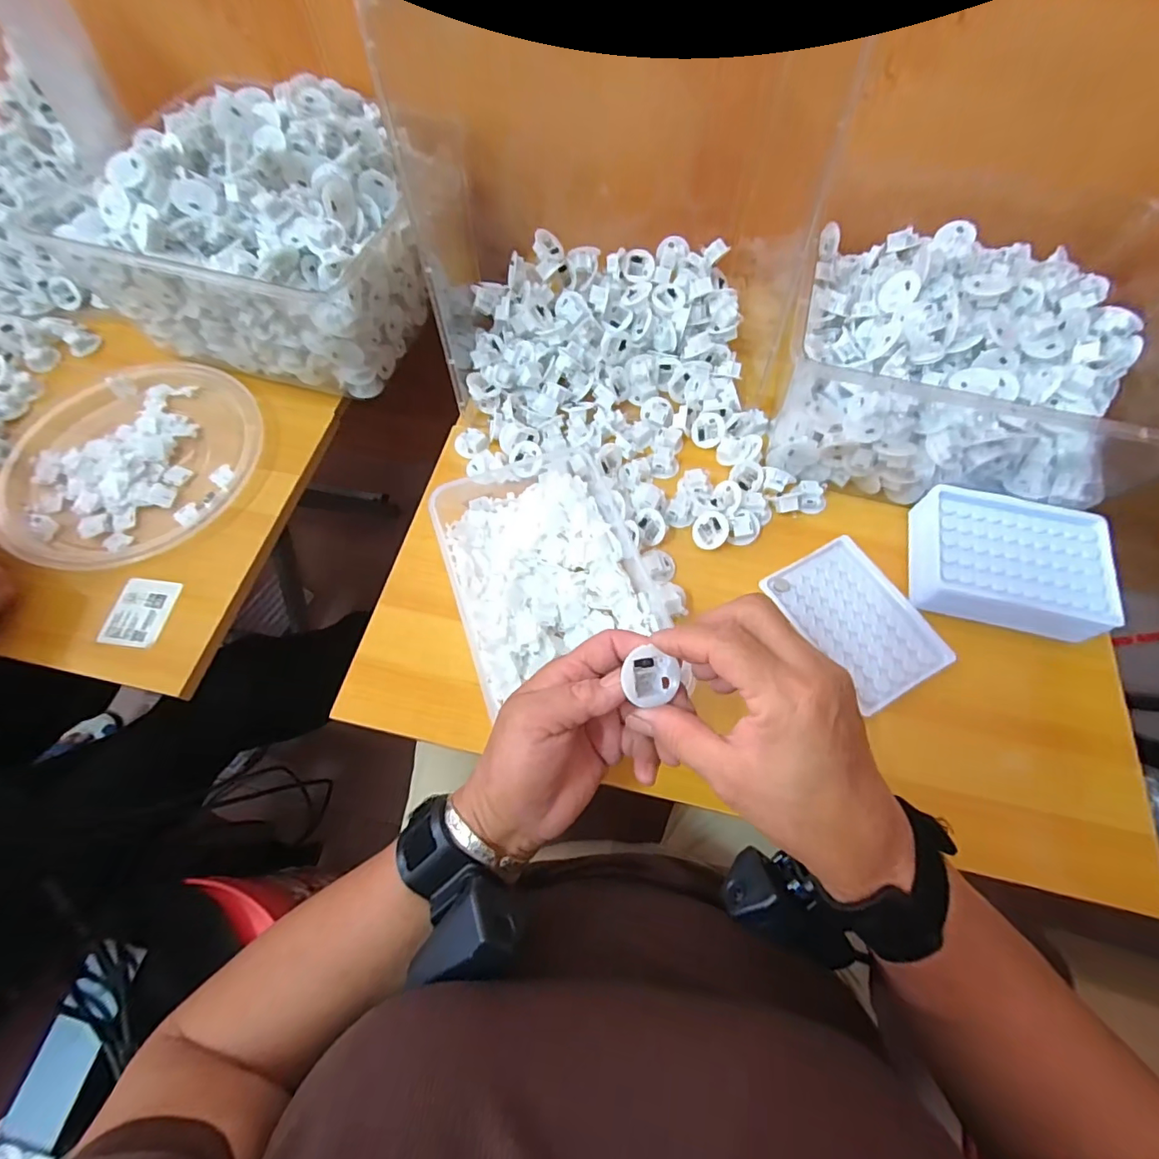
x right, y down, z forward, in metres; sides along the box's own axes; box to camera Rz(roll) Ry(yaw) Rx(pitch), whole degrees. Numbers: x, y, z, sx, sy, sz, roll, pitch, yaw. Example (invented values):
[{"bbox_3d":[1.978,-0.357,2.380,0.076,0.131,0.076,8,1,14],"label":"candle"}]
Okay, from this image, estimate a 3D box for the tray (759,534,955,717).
[{"bbox_3d":[0.227,0.031,0.424,0.092,0.007,0.129,-27,68,-12],"label":"tray"}]

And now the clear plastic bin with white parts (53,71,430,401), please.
[{"bbox_3d":[-0.289,-0.338,0.512,0.279,0.153,0.250,17,66,8],"label":"clear plastic bin with white parts"}]

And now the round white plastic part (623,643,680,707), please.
[{"bbox_3d":[0.037,0.053,0.274,0.028,0.013,0.028,0,90,-22],"label":"round white plastic part"}]

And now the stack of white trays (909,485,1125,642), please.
[{"bbox_3d":[0.345,-0.012,0.416,0.129,0.036,0.106,12,66,6],"label":"stack of white trays"}]

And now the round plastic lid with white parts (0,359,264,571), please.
[{"bbox_3d":[-0.440,-0.134,0.509,0.231,0.027,0.270,-30,68,-13],"label":"round plastic lid with white parts"}]

